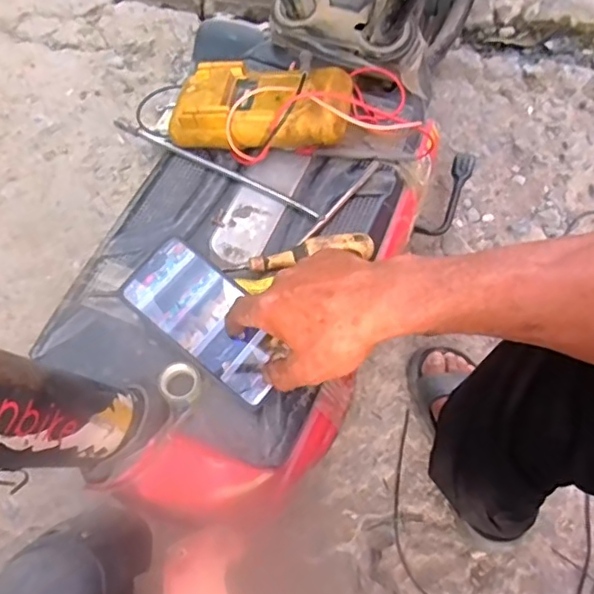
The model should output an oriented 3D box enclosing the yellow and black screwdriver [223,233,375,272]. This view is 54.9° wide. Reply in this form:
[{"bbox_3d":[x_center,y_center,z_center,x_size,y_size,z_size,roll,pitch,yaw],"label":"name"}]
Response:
[{"bbox_3d":[0.004,-0.042,0.533,0.137,0.016,0.018,-9,64,-2],"label":"yellow and black screwdriver"}]

